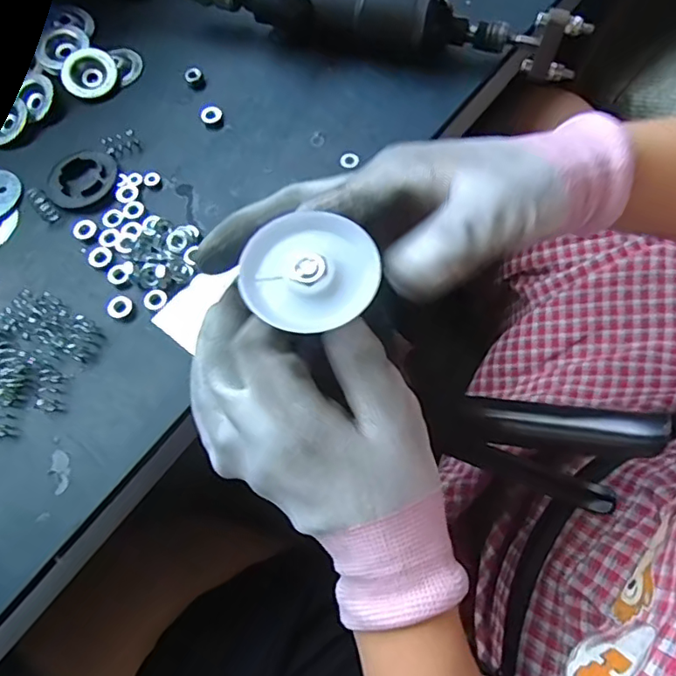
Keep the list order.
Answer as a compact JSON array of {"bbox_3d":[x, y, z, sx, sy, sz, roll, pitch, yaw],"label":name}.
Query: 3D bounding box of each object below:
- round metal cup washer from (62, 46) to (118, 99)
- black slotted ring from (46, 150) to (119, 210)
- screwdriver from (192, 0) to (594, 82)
[{"bbox_3d":[-0.180,-0.192,0.398,0.036,0.008,0.039,12,80,-11],"label":"round metal cup washer"},{"bbox_3d":[-0.169,-0.106,0.360,0.040,0.004,0.046,21,71,11],"label":"black slotted ring"},{"bbox_3d":[0.024,-0.225,0.384,0.280,0.052,0.034,10,69,8],"label":"screwdriver"}]

